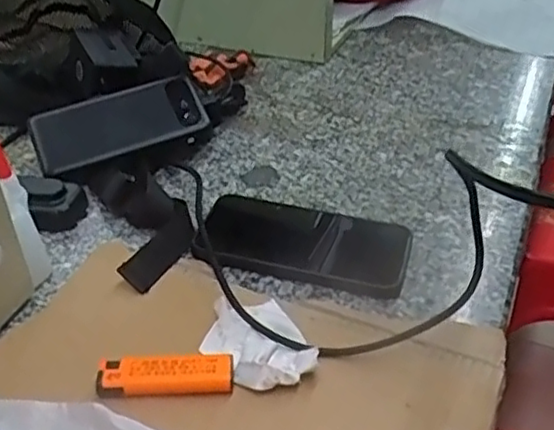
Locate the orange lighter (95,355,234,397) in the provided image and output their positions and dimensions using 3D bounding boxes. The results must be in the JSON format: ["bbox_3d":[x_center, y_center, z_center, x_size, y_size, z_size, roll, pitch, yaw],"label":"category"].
[{"bbox_3d":[-0.066,0.096,0.395,0.079,0.014,0.024,-1,35,-2],"label":"orange lighter"}]

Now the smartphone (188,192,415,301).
[{"bbox_3d":[0.016,0.019,0.523,0.170,0.014,0.080,10,36,14],"label":"smartphone"}]

